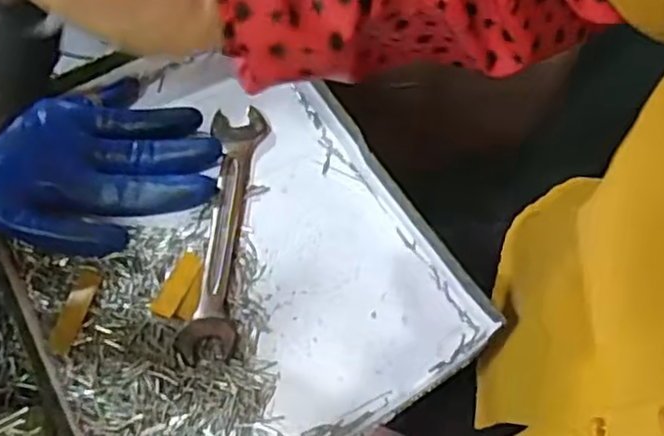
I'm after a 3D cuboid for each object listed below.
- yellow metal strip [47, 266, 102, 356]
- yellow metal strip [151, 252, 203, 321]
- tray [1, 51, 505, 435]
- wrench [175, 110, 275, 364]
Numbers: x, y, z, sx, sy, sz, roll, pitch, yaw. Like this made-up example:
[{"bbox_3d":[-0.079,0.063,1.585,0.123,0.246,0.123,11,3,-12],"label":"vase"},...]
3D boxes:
[{"bbox_3d":[-0.153,0.054,0.422,0.015,0.004,0.057,12,63,2],"label":"yellow metal strip"},{"bbox_3d":[-0.091,0.040,0.434,0.025,0.005,0.043,14,63,3],"label":"yellow metal strip"},{"bbox_3d":[-0.072,0.021,0.438,0.233,0.030,0.275,-32,70,-18],"label":"tray"},{"bbox_3d":[-0.069,0.004,0.452,0.036,0.009,0.174,7,63,-1],"label":"wrench"}]

